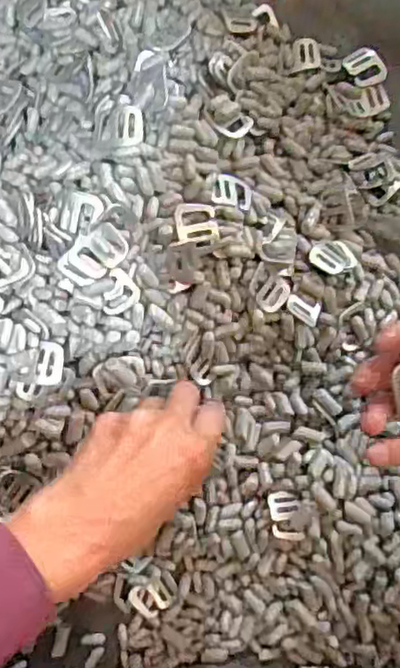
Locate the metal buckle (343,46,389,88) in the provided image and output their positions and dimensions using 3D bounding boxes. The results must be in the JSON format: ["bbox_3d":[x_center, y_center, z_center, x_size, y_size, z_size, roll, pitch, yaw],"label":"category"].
[{"bbox_3d":[0.127,-0.206,0.500,0.028,0.008,0.035,-29,75,4],"label":"metal buckle"}]

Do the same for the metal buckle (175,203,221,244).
[{"bbox_3d":[-0.002,-0.070,0.408,0.026,0.005,0.026,-8,86,-6],"label":"metal buckle"}]

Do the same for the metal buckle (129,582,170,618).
[{"bbox_3d":[-0.036,0.187,0.458,0.021,0.004,0.026,-42,82,-2],"label":"metal buckle"}]

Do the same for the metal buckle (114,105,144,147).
[{"bbox_3d":[-0.043,-0.128,0.398,0.018,0.007,0.025,8,83,2],"label":"metal buckle"}]

